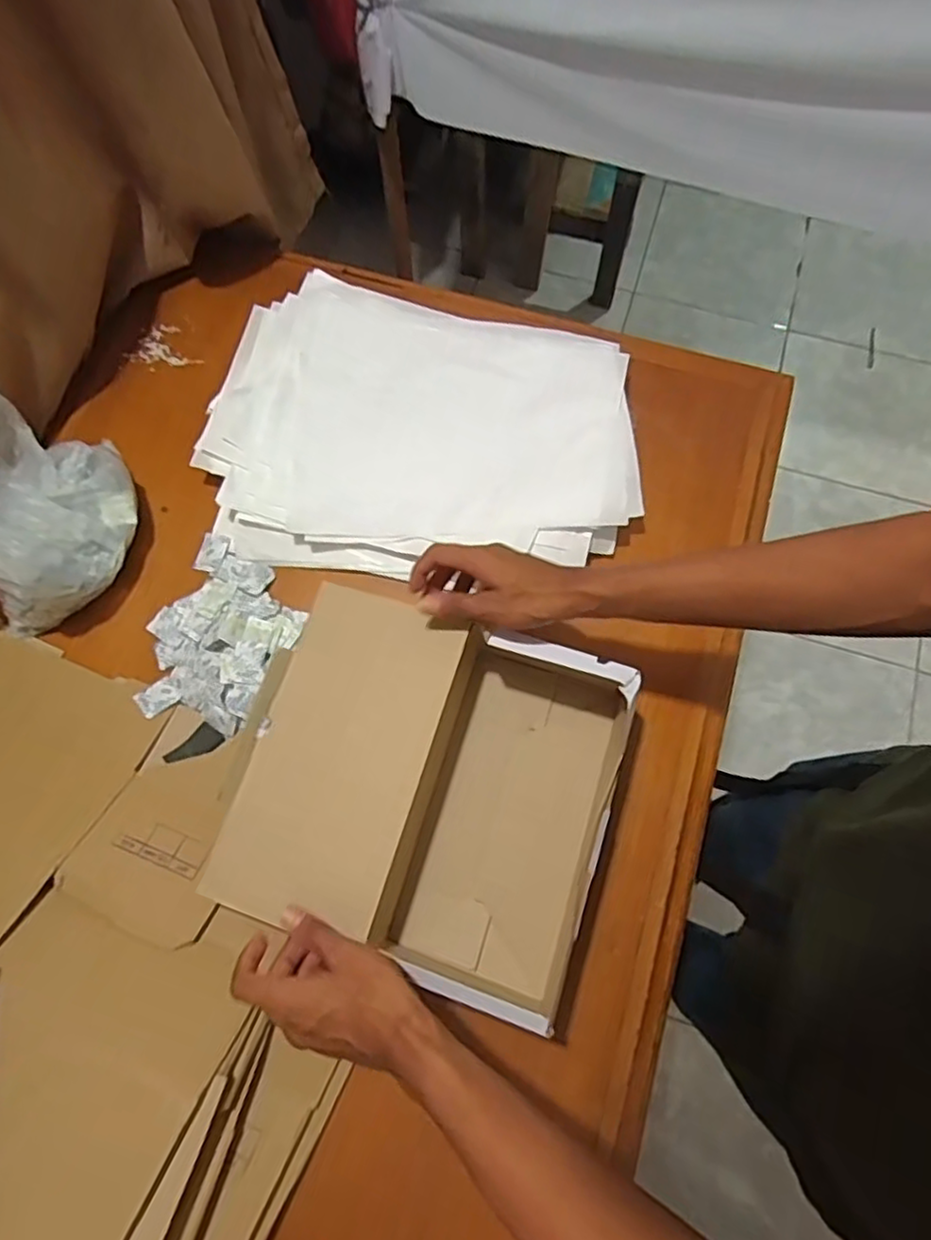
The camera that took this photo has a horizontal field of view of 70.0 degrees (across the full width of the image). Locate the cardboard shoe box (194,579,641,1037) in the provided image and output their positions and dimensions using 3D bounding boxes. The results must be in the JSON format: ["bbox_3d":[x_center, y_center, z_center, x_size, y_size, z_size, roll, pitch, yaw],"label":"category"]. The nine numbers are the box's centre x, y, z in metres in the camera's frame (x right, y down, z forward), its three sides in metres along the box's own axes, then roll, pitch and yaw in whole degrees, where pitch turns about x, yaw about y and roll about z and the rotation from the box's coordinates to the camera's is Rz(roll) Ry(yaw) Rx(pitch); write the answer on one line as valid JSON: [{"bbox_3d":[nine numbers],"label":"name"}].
[{"bbox_3d":[-0.025,0.137,0.594,0.318,0.092,0.304,18,74,6],"label":"cardboard shoe box"}]

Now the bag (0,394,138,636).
[{"bbox_3d":[-0.415,-0.106,0.619,0.155,0.161,0.207,24,74,8],"label":"bag"}]

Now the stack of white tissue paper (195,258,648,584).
[{"bbox_3d":[-0.042,-0.217,0.717,0.446,0.038,0.345,6,73,2],"label":"stack of white tissue paper"}]

